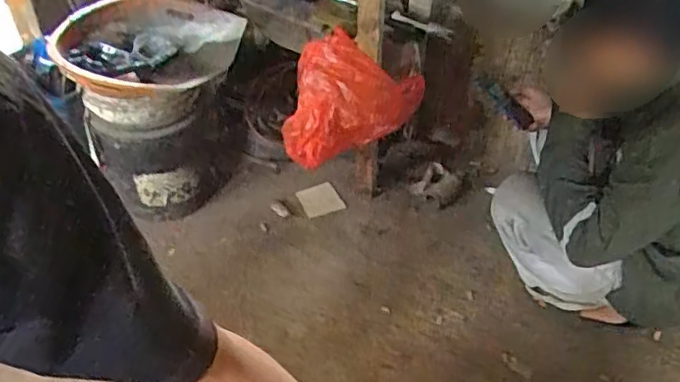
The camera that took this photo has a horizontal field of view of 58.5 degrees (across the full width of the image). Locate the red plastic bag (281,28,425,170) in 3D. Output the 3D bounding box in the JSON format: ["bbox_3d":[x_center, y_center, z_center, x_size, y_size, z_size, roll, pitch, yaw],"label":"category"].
[{"bbox_3d":[0.029,-0.225,1.548,0.343,0.292,0.172,6,42,3],"label":"red plastic bag"}]

